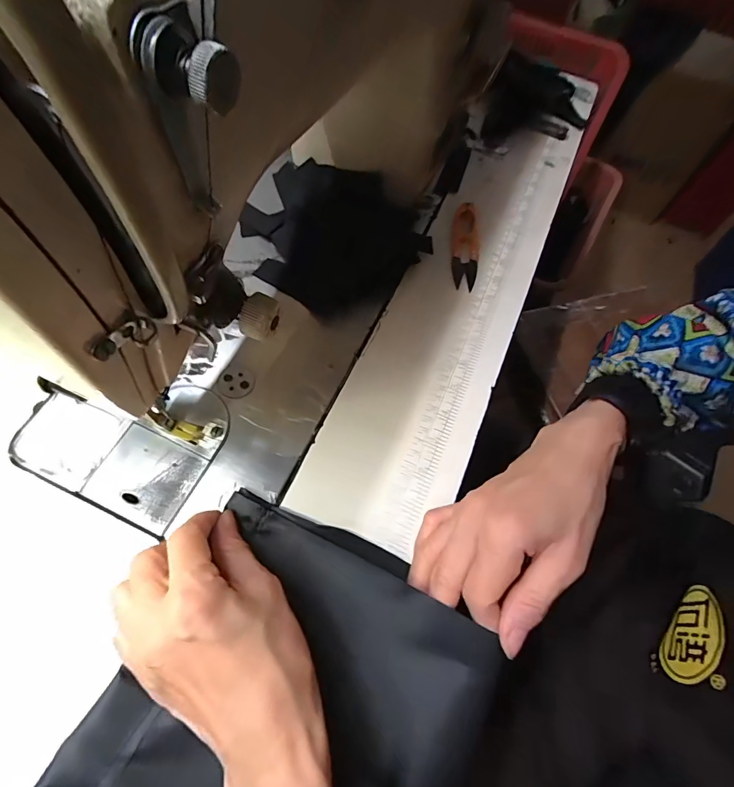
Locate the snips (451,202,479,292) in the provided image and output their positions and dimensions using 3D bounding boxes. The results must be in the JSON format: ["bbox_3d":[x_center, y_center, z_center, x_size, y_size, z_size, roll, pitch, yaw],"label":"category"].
[{"bbox_3d":[0.094,-0.143,0.398,0.026,0.006,0.100,8,63,-1],"label":"snips"}]

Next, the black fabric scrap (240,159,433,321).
[{"bbox_3d":[-0.033,-0.146,0.379,0.153,0.030,0.146,2,63,-4],"label":"black fabric scrap"}]

